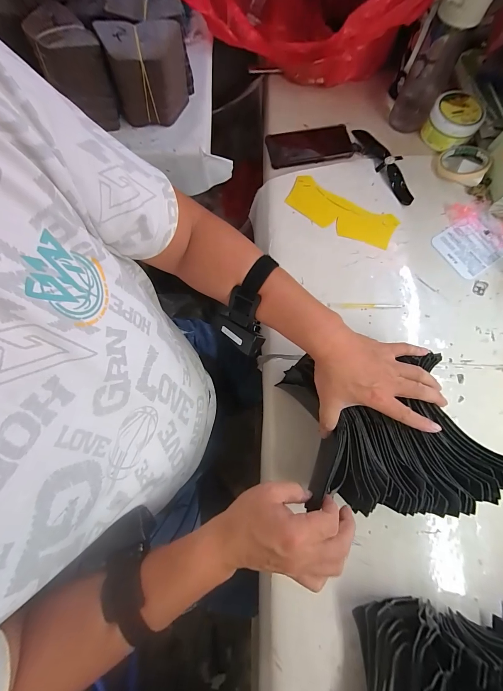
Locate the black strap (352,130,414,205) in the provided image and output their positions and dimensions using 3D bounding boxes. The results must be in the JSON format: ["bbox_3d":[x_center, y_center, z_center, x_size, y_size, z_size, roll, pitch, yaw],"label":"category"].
[{"bbox_3d":[0.271,-0.378,0.589,0.041,0.023,0.228,-17,72,-5],"label":"black strap"}]

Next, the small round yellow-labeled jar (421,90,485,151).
[{"bbox_3d":[0.435,-0.485,0.625,0.102,0.057,0.127,31,75,11],"label":"small round yellow-labeled jar"}]

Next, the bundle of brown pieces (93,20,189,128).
[{"bbox_3d":[-0.190,-0.507,0.549,0.138,0.127,0.112,-11,75,-4],"label":"bundle of brown pieces"}]

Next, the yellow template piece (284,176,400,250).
[{"bbox_3d":[0.172,-0.258,0.567,0.216,0.006,0.088,30,76,9],"label":"yellow template piece"}]

